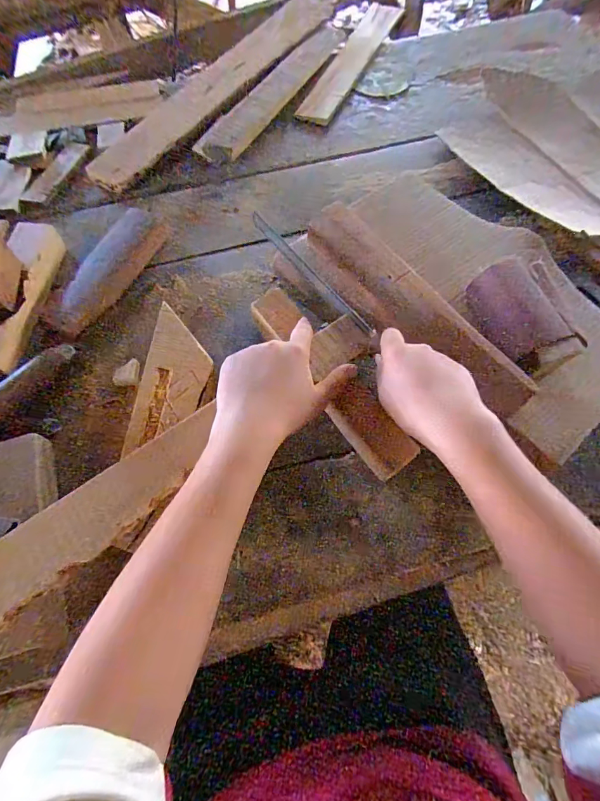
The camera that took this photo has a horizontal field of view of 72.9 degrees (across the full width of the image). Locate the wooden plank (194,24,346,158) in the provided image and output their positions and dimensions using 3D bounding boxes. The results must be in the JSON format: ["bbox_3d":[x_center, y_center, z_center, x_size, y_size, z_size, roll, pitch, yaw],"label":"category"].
[{"bbox_3d":[-0.029,-0.494,0.638,0.060,0.024,0.422,23,67,12],"label":"wooden plank"}]

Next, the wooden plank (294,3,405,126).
[{"bbox_3d":[0.089,-0.574,0.680,0.059,0.006,0.370,22,67,11],"label":"wooden plank"}]

